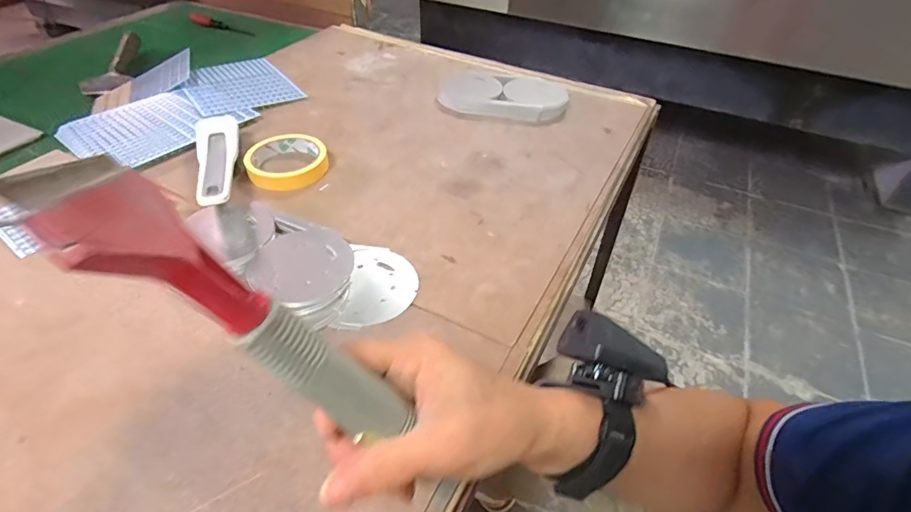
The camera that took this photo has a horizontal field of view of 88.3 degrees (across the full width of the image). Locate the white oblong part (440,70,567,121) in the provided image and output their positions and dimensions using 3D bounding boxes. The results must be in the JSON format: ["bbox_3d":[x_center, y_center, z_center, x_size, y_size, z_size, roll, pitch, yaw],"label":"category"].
[{"bbox_3d":[0.075,-0.257,0.733,0.193,0.023,0.133,10,45,9],"label":"white oblong part"}]

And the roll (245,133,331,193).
[{"bbox_3d":[-0.206,-0.117,0.576,0.090,0.028,0.092,1,44,-1],"label":"roll"}]

